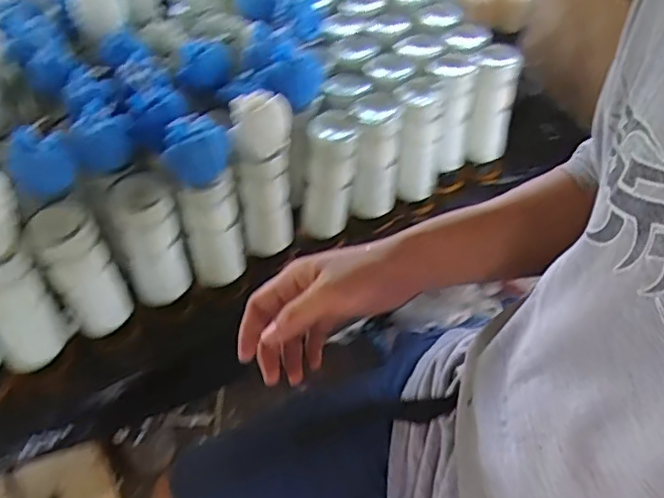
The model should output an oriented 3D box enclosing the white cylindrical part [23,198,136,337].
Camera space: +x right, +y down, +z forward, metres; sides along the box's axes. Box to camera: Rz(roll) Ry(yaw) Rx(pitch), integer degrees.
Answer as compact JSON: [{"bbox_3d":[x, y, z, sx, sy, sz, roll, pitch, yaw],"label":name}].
[{"bbox_3d":[-0.289,0.026,0.704,0.077,0.168,0.067,-27,55,-22],"label":"white cylindrical part"}]

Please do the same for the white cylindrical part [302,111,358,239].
[{"bbox_3d":[-0.006,-0.102,0.842,0.067,0.183,0.079,1,50,0],"label":"white cylindrical part"}]

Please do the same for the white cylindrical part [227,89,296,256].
[{"bbox_3d":[-0.086,-0.093,0.778,0.075,0.219,0.082,-7,50,-6],"label":"white cylindrical part"}]

